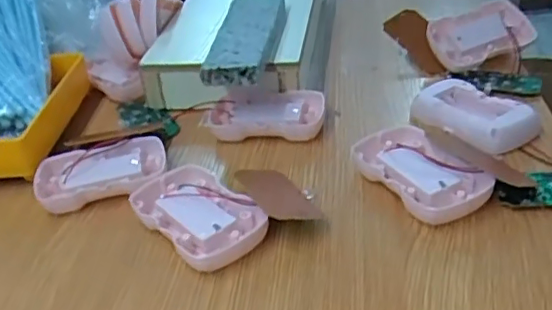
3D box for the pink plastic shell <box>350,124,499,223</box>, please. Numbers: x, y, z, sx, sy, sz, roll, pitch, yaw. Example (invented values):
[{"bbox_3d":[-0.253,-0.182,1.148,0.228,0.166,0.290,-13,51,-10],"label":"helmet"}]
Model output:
[{"bbox_3d":[0.091,0.012,0.362,0.053,0.021,0.088,-24,37,-25],"label":"pink plastic shell"}]

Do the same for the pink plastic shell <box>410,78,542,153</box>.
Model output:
[{"bbox_3d":[0.146,-0.031,0.412,0.054,0.020,0.080,-29,39,-31],"label":"pink plastic shell"}]

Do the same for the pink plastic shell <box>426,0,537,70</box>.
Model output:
[{"bbox_3d":[0.180,-0.106,0.485,0.097,0.019,0.049,-20,76,-16],"label":"pink plastic shell"}]

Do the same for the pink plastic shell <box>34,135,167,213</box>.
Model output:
[{"bbox_3d":[-0.122,0.014,0.395,0.086,0.022,0.054,-10,33,-5],"label":"pink plastic shell"}]

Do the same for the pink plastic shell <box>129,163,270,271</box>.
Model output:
[{"bbox_3d":[-0.049,0.038,0.347,0.053,0.020,0.087,-30,40,-32],"label":"pink plastic shell"}]

